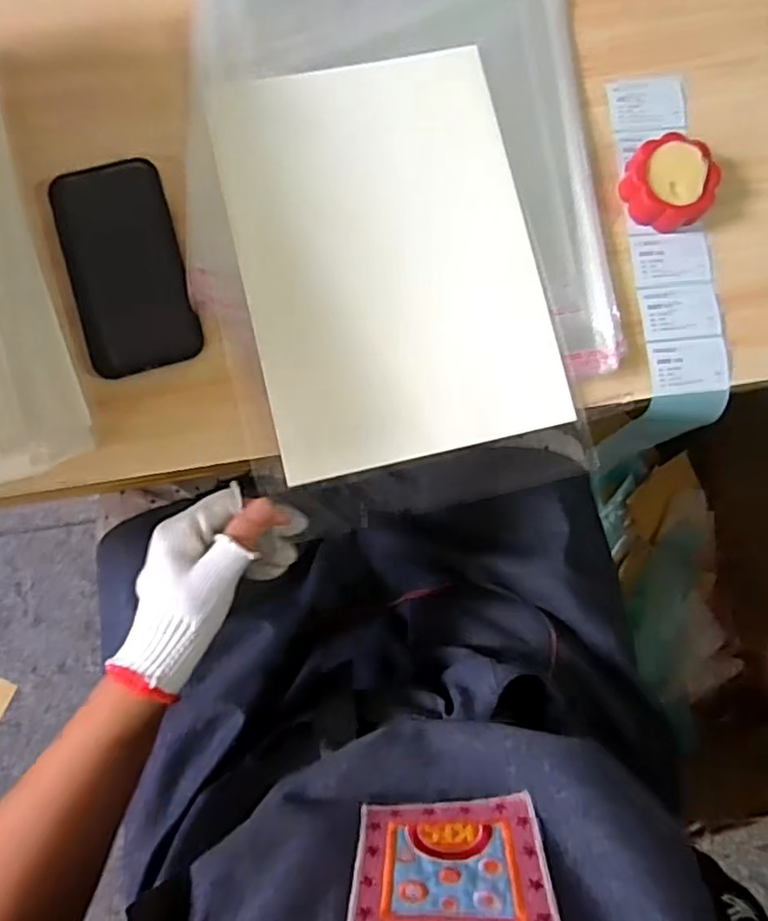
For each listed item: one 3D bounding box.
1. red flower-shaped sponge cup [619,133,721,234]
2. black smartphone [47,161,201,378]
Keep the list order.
[{"bbox_3d":[0.210,-0.203,0.485,0.060,0.026,0.062,0,84,-4],"label":"red flower-shaped sponge cup"},{"bbox_3d":[-0.181,-0.135,0.459,0.078,0.004,0.147,-16,85,-5],"label":"black smartphone"}]

